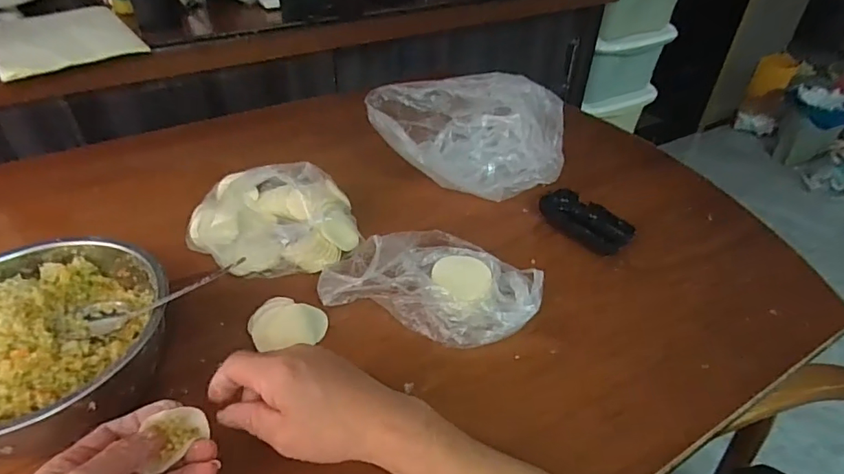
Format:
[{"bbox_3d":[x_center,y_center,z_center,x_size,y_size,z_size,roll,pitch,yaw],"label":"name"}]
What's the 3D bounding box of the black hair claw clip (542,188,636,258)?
[{"bbox_3d":[0.194,-0.020,0.594,0.054,0.028,0.113,-20,44,-24],"label":"black hair claw clip"}]

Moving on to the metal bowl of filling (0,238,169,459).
[{"bbox_3d":[-0.289,0.085,0.394,0.184,0.073,0.179,1,39,-1],"label":"metal bowl of filling"}]

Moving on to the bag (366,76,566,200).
[{"bbox_3d":[0.055,-0.131,0.625,0.233,0.108,0.113,-4,40,-7],"label":"bag"}]

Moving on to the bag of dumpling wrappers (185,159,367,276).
[{"bbox_3d":[-0.161,-0.020,0.549,0.177,0.066,0.116,-4,40,-7],"label":"bag of dumpling wrappers"}]

